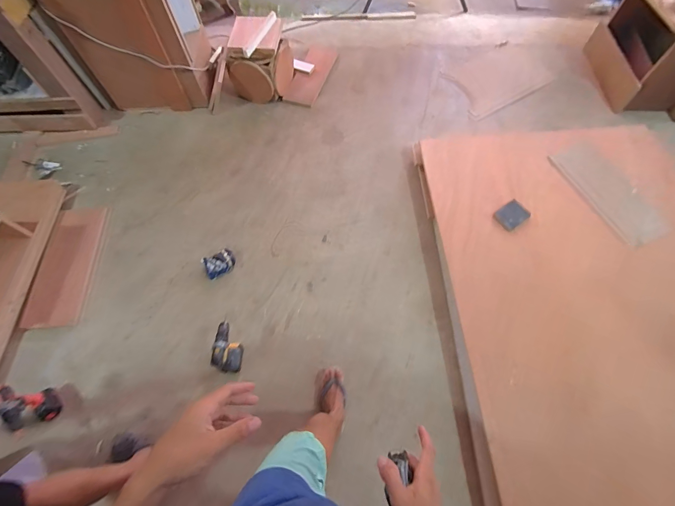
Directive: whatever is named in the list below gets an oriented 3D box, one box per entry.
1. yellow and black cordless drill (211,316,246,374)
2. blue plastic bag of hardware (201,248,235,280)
[{"bbox_3d":[-0.427,0.379,1.352,0.064,0.229,0.179,8,64,5],"label":"yellow and black cordless drill"},{"bbox_3d":[-0.548,0.048,1.570,0.140,0.033,0.112,-30,67,-12],"label":"blue plastic bag of hardware"}]

